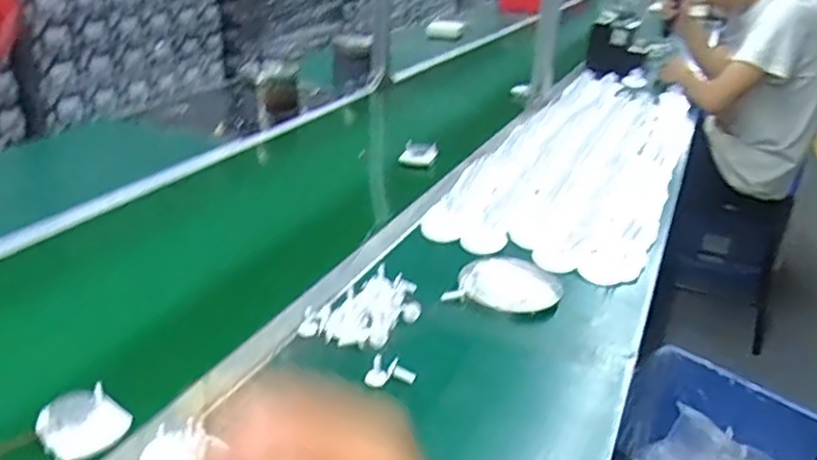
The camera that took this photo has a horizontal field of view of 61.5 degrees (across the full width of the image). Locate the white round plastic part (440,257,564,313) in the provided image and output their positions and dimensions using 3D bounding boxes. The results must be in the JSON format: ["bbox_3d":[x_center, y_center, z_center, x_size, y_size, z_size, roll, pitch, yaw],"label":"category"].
[{"bbox_3d":[0.132,0.069,0.896,0.130,0.020,0.130,3,26,-1],"label":"white round plastic part"}]

